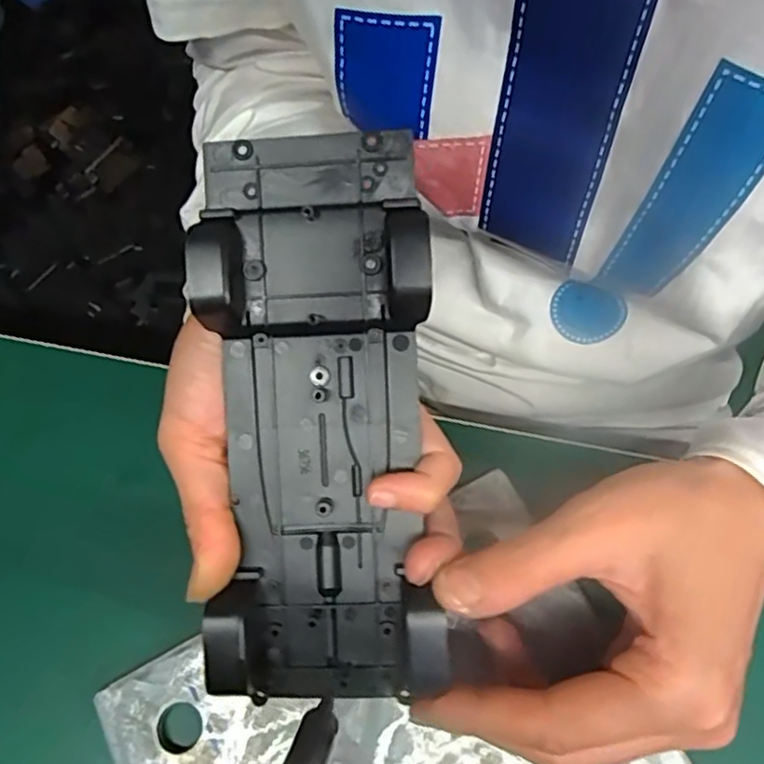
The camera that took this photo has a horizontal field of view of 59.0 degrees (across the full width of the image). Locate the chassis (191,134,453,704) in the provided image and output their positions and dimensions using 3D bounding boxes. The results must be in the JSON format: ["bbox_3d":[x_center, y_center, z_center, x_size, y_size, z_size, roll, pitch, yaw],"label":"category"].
[{"bbox_3d":[-0.022,0.013,0.227,0.076,0.021,0.186,-1,92,2],"label":"chassis"}]

